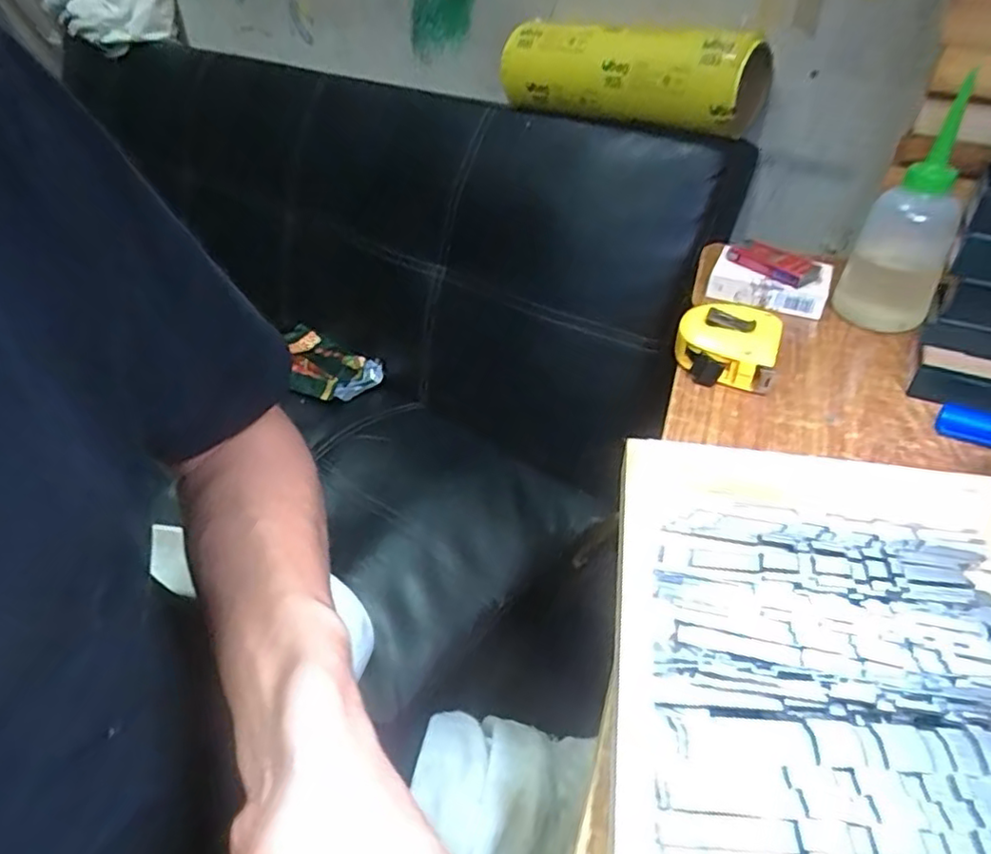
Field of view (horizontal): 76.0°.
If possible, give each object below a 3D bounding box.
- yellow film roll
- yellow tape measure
[{"bbox_3d":[0.153,-0.418,0.749,0.085,0.093,0.357,-29,47,-28],"label":"yellow film roll"},{"bbox_3d":[0.162,-0.059,0.445,0.065,0.032,0.066,13,43,17],"label":"yellow tape measure"}]

